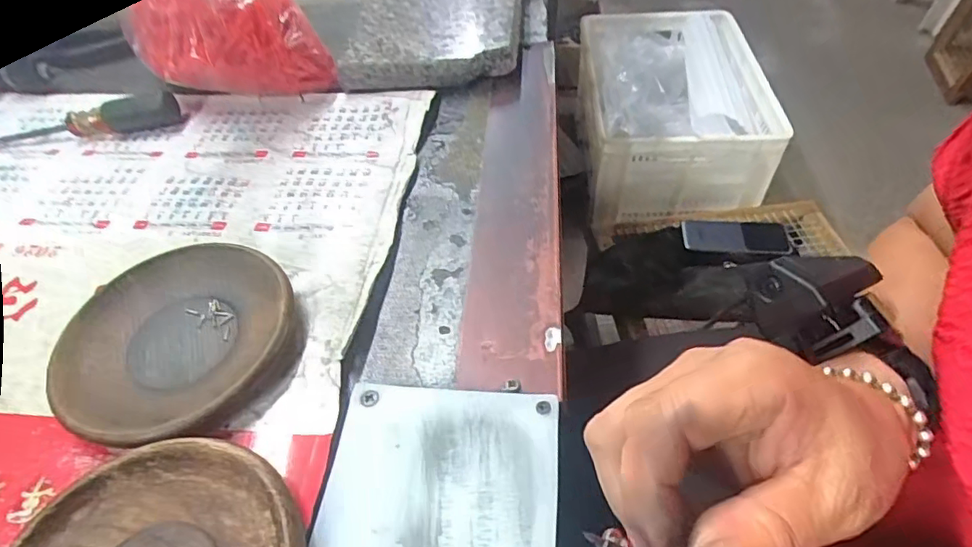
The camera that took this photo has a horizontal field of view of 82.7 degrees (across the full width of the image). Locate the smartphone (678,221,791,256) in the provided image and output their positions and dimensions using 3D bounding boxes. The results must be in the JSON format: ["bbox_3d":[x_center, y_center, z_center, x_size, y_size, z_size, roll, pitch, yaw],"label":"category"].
[{"bbox_3d":[0.314,-0.050,0.702,0.120,0.008,0.058,4,47,19],"label":"smartphone"}]

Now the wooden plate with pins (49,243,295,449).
[{"bbox_3d":[-0.153,0.032,0.278,0.110,0.015,0.112,-3,50,3],"label":"wooden plate with pins"}]

